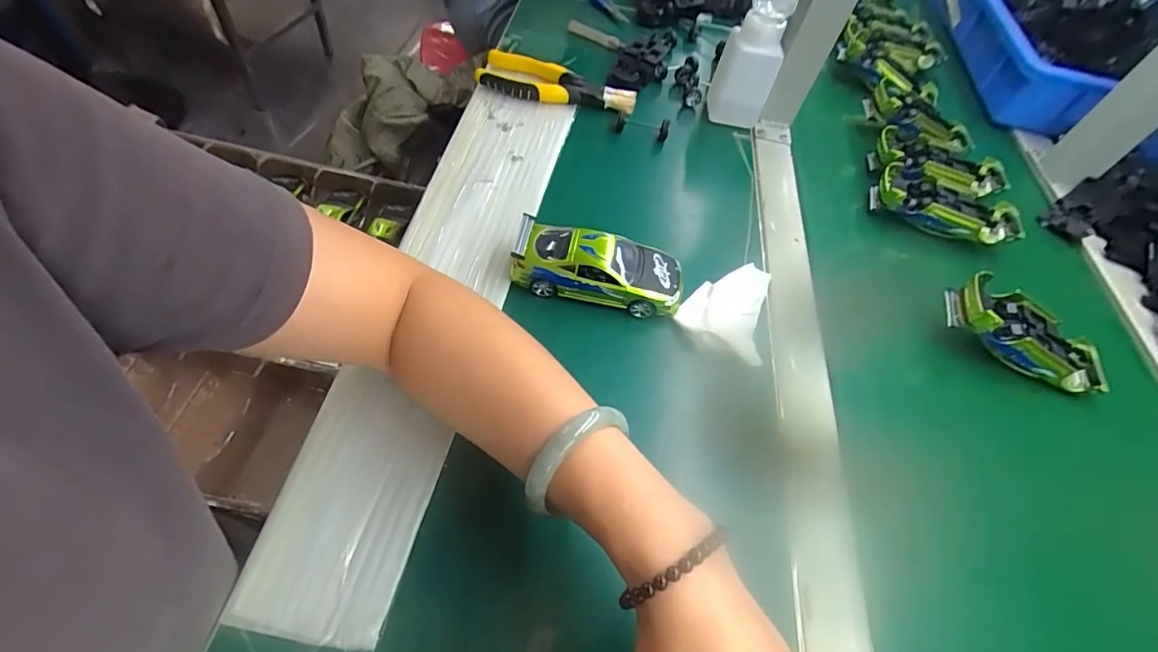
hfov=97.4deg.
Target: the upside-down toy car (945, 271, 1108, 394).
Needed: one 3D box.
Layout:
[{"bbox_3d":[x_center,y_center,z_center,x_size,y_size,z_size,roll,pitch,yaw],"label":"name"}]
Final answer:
[{"bbox_3d":[0.366,0.009,0.415,0.135,0.034,0.051,28,54,-5],"label":"upside-down toy car"}]

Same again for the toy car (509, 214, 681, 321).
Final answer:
[{"bbox_3d":[0.013,-0.046,0.391,0.132,0.042,0.052,12,55,1],"label":"toy car"}]

